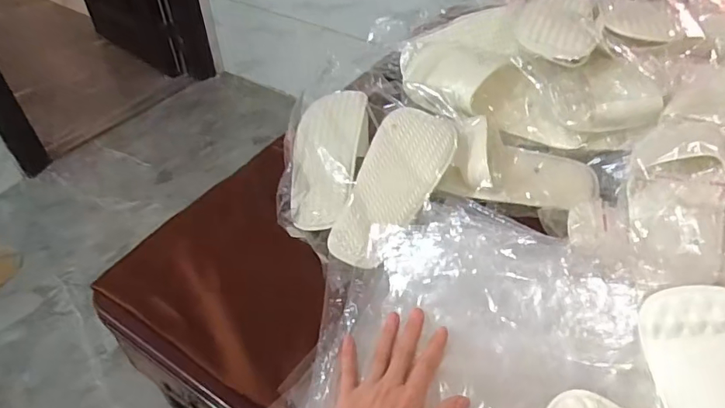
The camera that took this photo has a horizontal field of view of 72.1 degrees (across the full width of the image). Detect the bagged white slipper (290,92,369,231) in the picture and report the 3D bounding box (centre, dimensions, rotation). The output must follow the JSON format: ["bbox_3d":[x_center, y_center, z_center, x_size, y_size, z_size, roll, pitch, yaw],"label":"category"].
[{"bbox_3d":[-0.043,-0.064,0.645,0.098,0.056,0.208,1,44,2],"label":"bagged white slipper"}]

